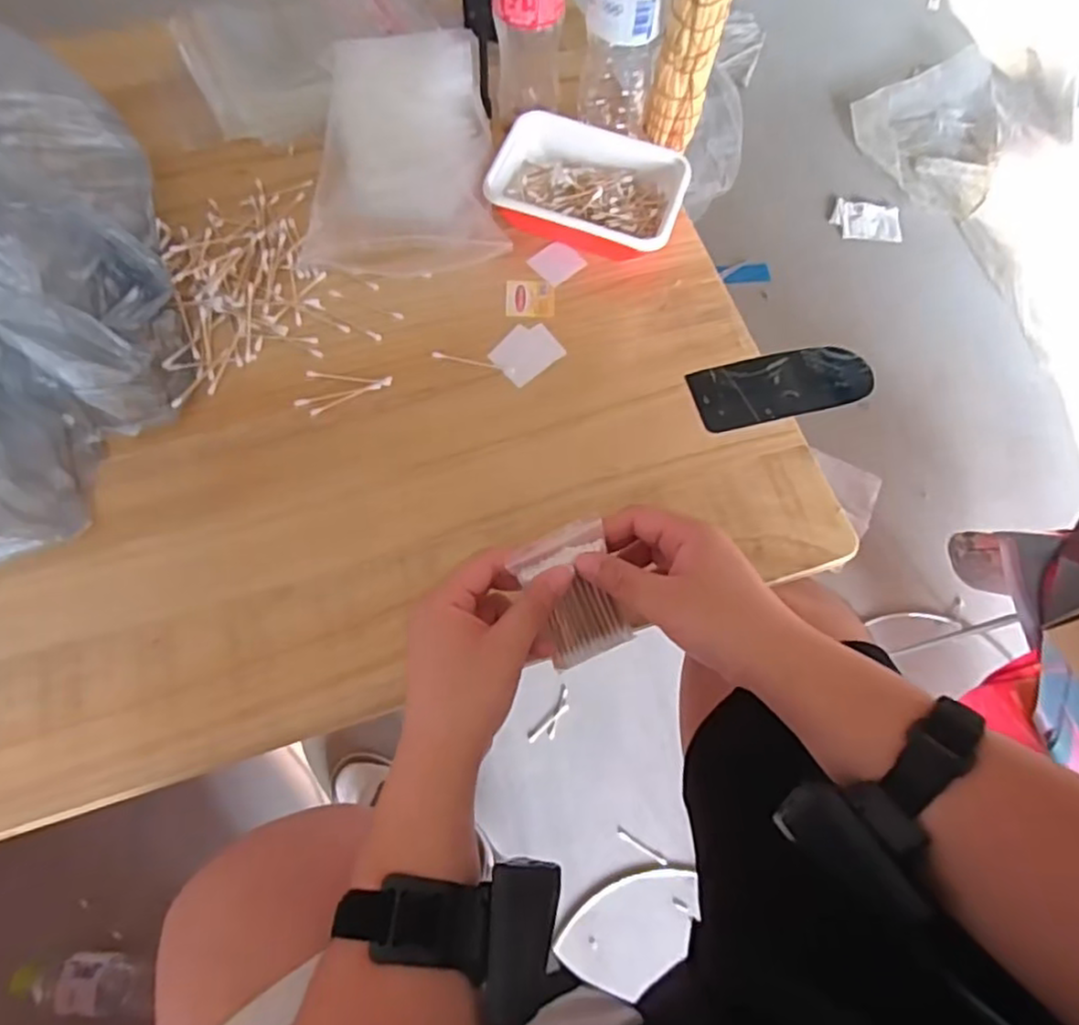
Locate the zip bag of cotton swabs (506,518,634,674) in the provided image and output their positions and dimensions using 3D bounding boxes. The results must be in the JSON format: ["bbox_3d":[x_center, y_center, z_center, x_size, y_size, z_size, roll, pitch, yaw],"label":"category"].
[{"bbox_3d":[0.023,0.053,0.428,0.056,0.009,0.084,-23,99,-12],"label":"zip bag of cotton swabs"}]

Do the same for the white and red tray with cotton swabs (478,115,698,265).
[{"bbox_3d":[0.045,-0.290,0.615,0.167,0.045,0.115,18,69,6],"label":"white and red tray with cotton swabs"}]

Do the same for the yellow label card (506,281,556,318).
[{"bbox_3d":[-0.008,-0.188,0.598,0.042,0.004,0.036,1,74,-6],"label":"yellow label card"}]

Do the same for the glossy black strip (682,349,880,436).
[{"bbox_3d":[0.206,-0.107,0.571,0.157,0.006,0.059,-12,69,-6],"label":"glossy black strip"}]

